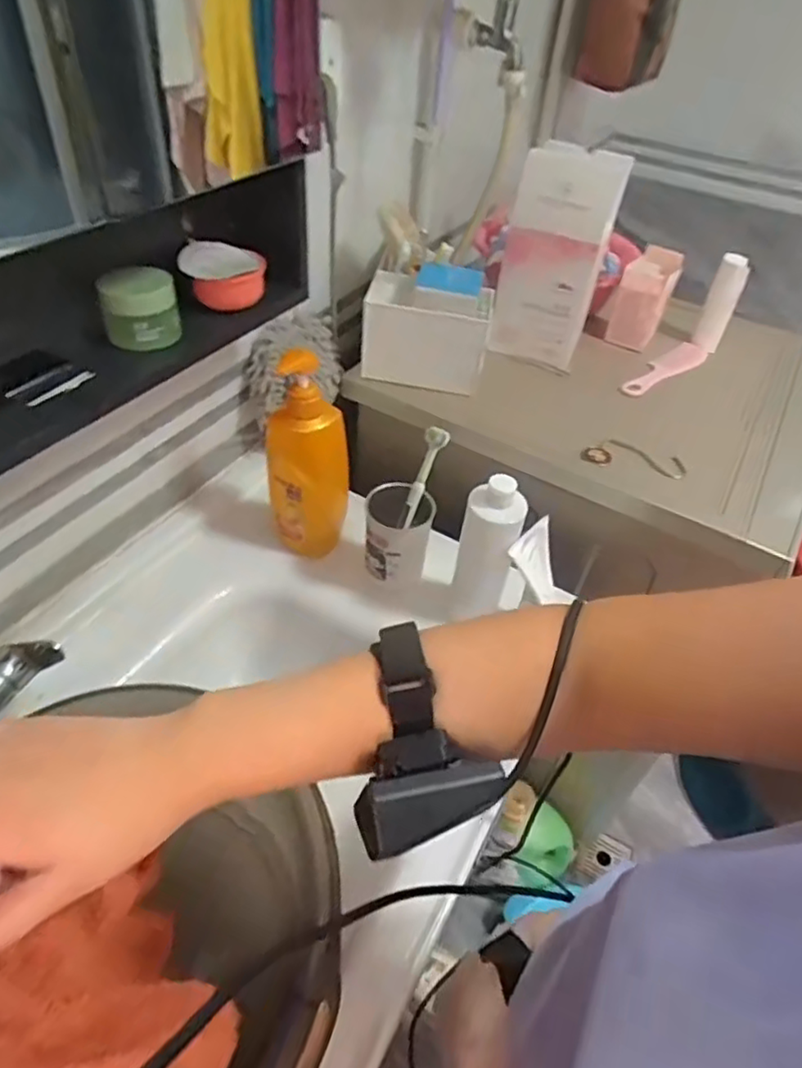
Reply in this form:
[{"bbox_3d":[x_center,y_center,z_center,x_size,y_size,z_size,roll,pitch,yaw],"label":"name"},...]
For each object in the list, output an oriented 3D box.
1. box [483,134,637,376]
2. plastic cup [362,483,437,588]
[{"bbox_3d":[0.211,-0.377,0.872,0.121,0.256,0.133,18,46,12],"label":"box"},{"bbox_3d":[-0.005,0.006,0.748,0.076,0.102,0.077,3,44,-3],"label":"plastic cup"}]

